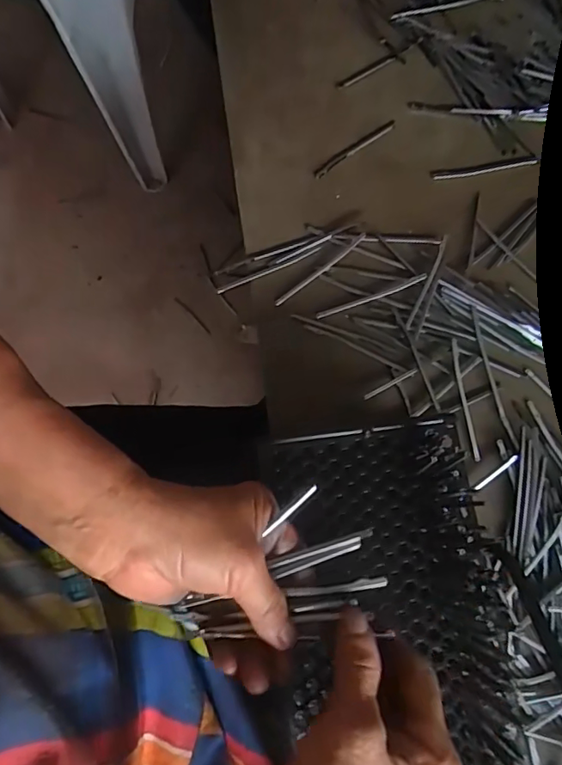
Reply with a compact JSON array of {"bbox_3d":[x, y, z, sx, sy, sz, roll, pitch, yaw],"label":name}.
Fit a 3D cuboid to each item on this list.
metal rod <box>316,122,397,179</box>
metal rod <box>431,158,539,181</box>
[{"bbox_3d":[0.074,-0.233,0.528,0.104,0.007,0.011,-39,76,-10],"label":"metal rod"},{"bbox_3d":[0.206,-0.215,0.533,0.112,0.008,0.009,-10,73,-2],"label":"metal rod"}]

